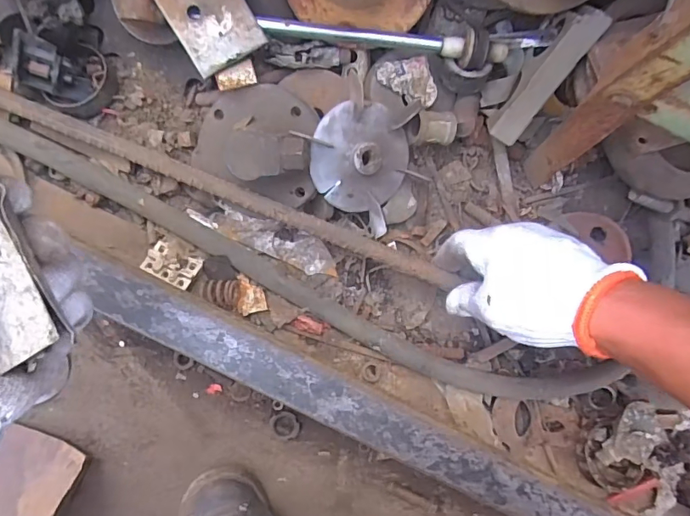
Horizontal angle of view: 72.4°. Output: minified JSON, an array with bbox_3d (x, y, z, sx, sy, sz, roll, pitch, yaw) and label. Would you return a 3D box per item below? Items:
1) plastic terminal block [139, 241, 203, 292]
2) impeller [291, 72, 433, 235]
[{"bbox_3d":[-0.148,0.007,0.404,0.042,0.007,0.029,31,73,-10],"label":"plastic terminal block"},{"bbox_3d":[0.017,-0.091,0.409,0.100,0.030,0.104,28,93,-30],"label":"impeller"}]

